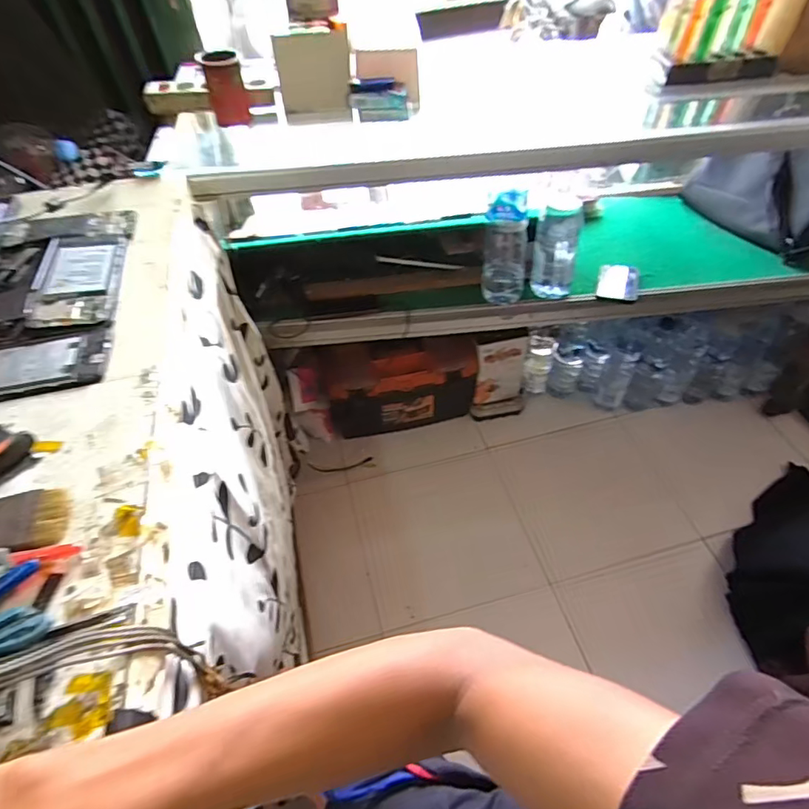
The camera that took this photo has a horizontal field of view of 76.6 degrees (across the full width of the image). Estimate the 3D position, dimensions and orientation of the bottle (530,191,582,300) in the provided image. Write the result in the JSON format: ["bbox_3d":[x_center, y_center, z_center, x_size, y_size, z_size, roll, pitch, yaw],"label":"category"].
[{"bbox_3d":[0.324,-0.323,1.108,0.089,0.227,0.095,8,50,9],"label":"bottle"}]

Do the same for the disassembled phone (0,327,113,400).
[{"bbox_3d":[-0.356,-0.034,0.472,0.155,0.010,0.074,-12,50,-7],"label":"disassembled phone"}]

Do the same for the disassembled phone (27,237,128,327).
[{"bbox_3d":[-0.348,-0.136,0.548,0.079,0.016,0.150,-12,50,-7],"label":"disassembled phone"}]

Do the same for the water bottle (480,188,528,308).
[{"bbox_3d":[0.214,-0.321,1.086,0.092,0.234,0.092,9,51,10],"label":"water bottle"}]

